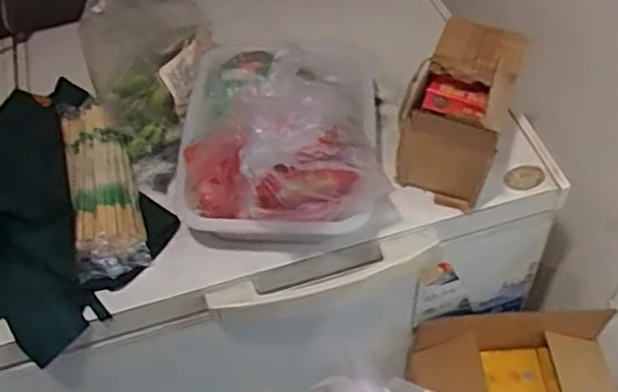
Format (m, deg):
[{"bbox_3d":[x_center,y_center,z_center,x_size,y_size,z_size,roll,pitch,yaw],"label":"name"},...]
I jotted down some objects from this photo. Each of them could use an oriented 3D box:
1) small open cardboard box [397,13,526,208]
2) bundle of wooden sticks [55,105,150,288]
[{"bbox_3d":[0.190,-0.109,0.946,0.133,0.164,0.217,15,53,15],"label":"small open cardboard box"},{"bbox_3d":[-0.280,-0.019,0.971,0.093,0.056,0.277,-13,51,-7],"label":"bundle of wooden sticks"}]

